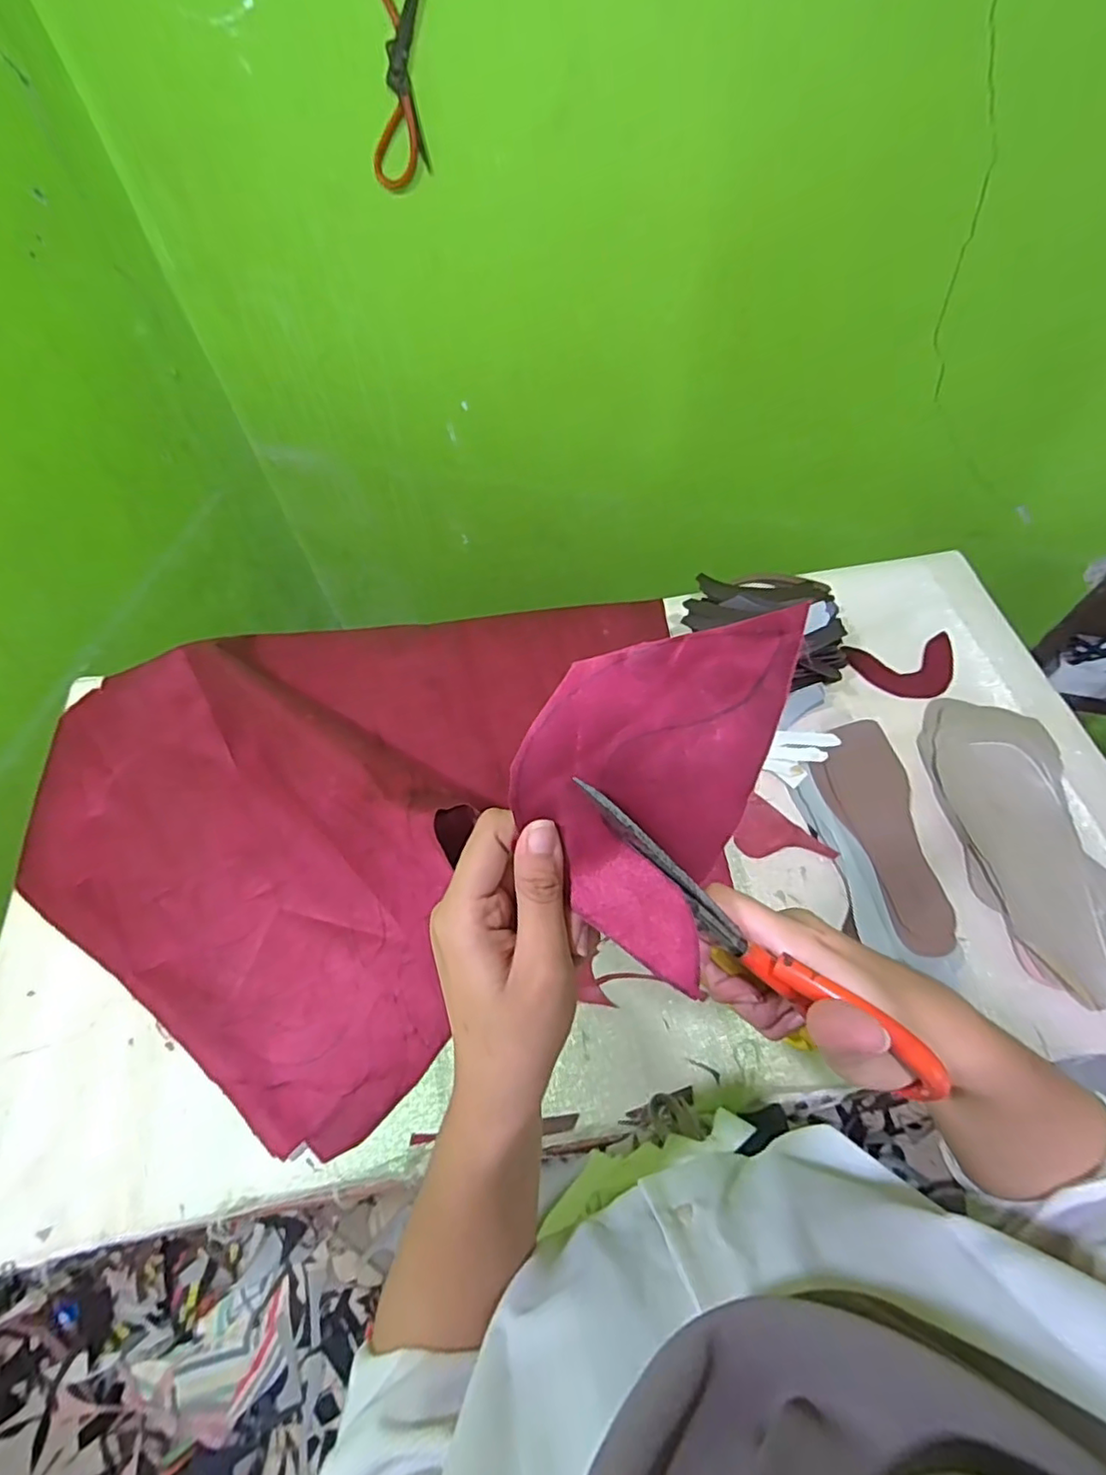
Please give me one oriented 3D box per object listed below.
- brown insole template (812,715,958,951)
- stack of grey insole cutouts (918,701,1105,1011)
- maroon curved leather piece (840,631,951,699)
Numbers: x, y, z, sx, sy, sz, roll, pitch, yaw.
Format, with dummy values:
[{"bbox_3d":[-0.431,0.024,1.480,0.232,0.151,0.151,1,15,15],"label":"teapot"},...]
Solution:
[{"bbox_3d":[0.360,0.095,0.649,0.098,0.006,0.252,-12,59,-4],"label":"brown insole template"},{"bbox_3d":[0.490,0.092,0.628,0.130,0.026,0.316,-5,59,-1],"label":"stack of grey insole cutouts"},{"bbox_3d":[0.444,-0.087,0.769,0.123,0.011,0.083,-7,68,5],"label":"maroon curved leather piece"}]

